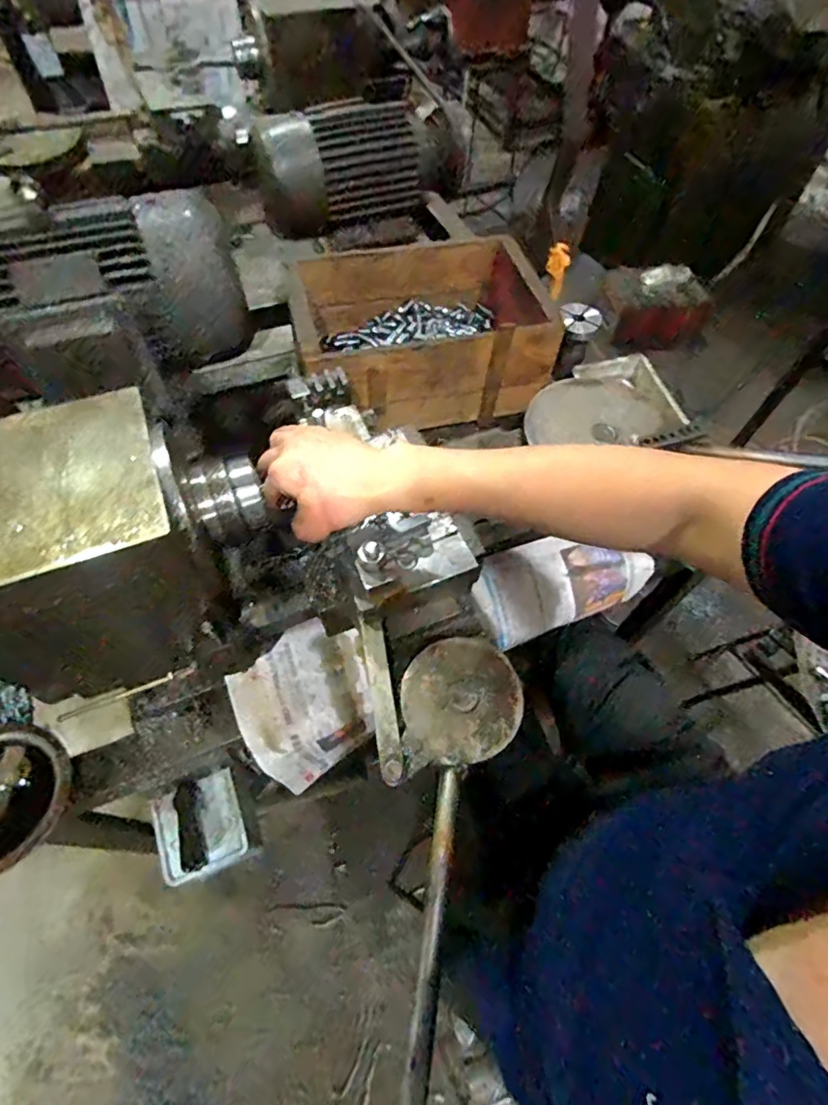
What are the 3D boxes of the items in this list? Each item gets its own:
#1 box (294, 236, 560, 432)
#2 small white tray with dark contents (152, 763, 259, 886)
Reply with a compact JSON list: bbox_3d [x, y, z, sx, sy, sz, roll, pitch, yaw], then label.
[{"bbox_3d":[0.013,-0.332,0.806,0.350,0.147,0.258,-15,60,-11],"label":"box"},{"bbox_3d":[-0.234,0.300,0.571,0.088,0.031,0.097,-22,62,-15],"label":"small white tray with dark contents"}]

